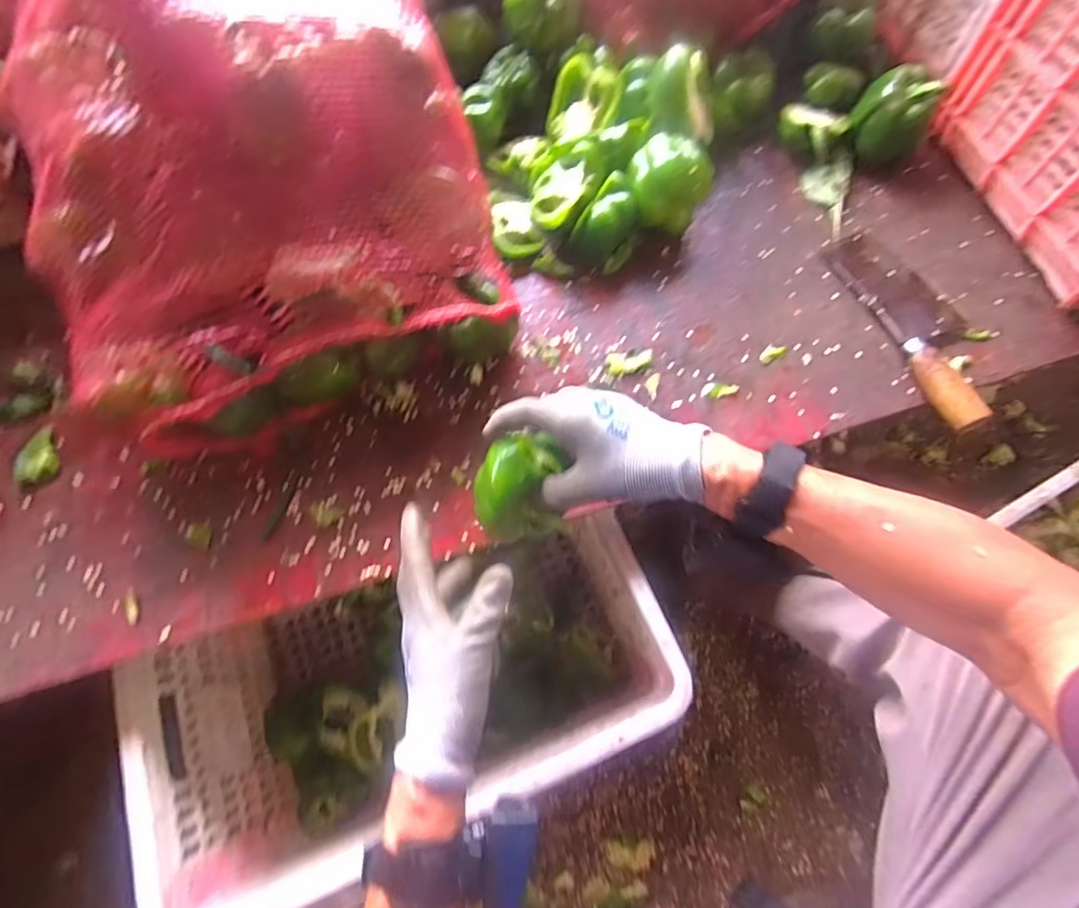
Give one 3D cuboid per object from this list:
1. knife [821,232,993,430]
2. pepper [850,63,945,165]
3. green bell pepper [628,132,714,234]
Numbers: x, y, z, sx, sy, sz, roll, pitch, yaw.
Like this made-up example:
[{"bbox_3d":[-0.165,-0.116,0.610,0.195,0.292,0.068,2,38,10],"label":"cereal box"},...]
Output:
[{"bbox_3d":[0.400,-0.145,0.566,0.087,0.031,0.244,-18,70,-6],"label":"knife"},{"bbox_3d":[0.407,-0.390,0.630,0.080,0.076,0.088,28,72,11],"label":"pepper"},{"bbox_3d":[0.142,-0.296,0.617,0.092,0.082,0.081,18,70,7],"label":"green bell pepper"}]

